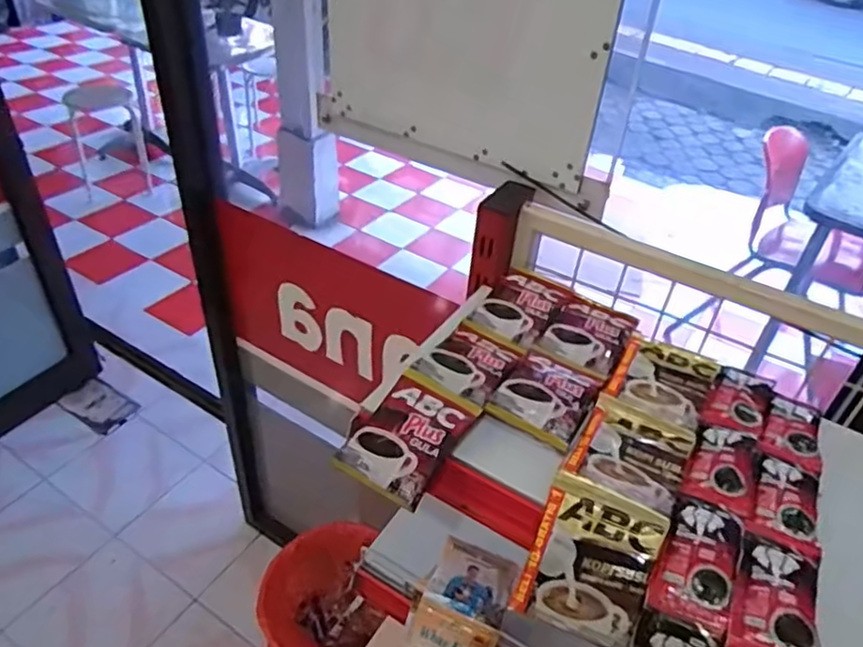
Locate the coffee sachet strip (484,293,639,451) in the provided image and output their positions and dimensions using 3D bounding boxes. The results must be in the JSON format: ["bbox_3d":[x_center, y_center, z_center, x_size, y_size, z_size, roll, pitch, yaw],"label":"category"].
[{"bbox_3d":[0.131,0.033,0.600,0.076,0.020,0.206,23,43,21],"label":"coffee sachet strip"}]

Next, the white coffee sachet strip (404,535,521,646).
[{"bbox_3d":[0.032,0.308,0.679,0.086,0.088,0.132,18,41,15],"label":"white coffee sachet strip"}]

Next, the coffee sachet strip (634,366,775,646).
[{"bbox_3d":[0.224,0.157,0.523,0.054,0.082,0.317,21,42,19],"label":"coffee sachet strip"}]

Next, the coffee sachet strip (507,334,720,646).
[{"bbox_3d":[0.162,0.117,0.531,0.085,0.054,0.289,22,42,19],"label":"coffee sachet strip"}]

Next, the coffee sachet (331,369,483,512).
[{"bbox_3d":[-0.018,0.091,0.524,0.075,0.013,0.106,28,57,18],"label":"coffee sachet"}]

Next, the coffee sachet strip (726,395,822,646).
[{"bbox_3d":[0.273,0.135,0.490,0.050,0.011,0.267,21,42,19],"label":"coffee sachet strip"}]

